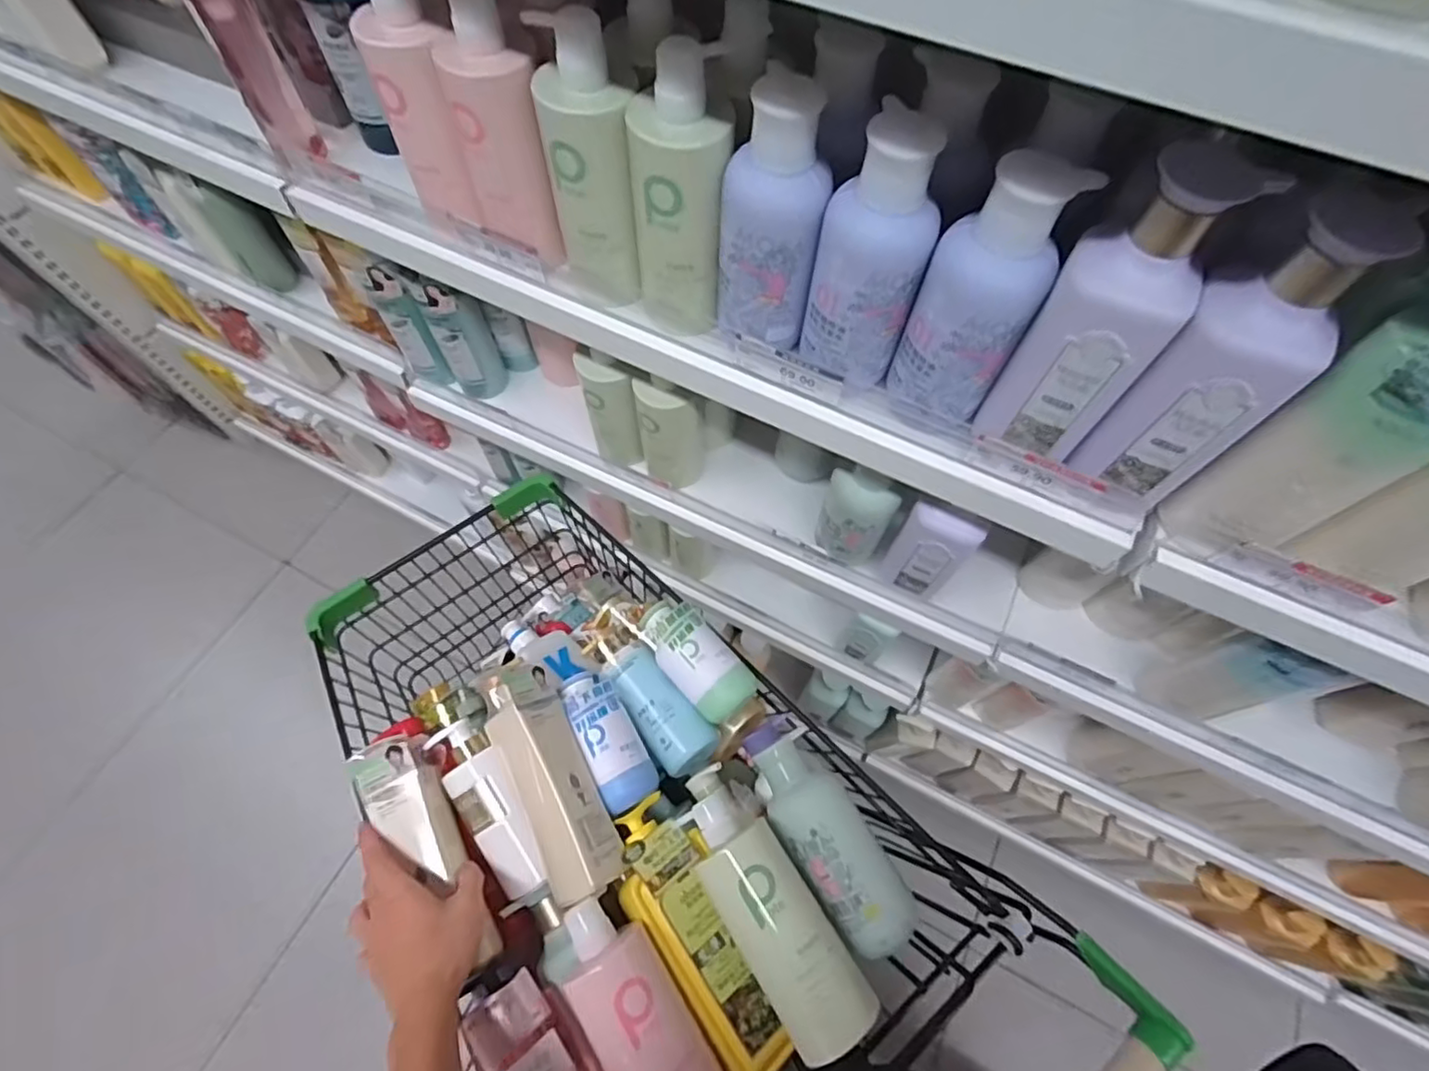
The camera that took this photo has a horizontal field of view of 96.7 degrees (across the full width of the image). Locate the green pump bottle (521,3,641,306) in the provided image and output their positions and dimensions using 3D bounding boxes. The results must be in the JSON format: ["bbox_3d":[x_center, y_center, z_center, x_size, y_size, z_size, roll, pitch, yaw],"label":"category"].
[{"bbox_3d":[-0.099,-0.286,0.515,0.063,0.204,0.066,-16,65,-8],"label":"green pump bottle"}]

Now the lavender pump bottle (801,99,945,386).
[{"bbox_3d":[0.112,-0.200,0.463,0.079,0.174,0.070,16,65,7],"label":"lavender pump bottle"}]

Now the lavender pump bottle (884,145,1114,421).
[{"bbox_3d":[0.182,-0.163,0.443,0.075,0.170,0.060,16,65,7],"label":"lavender pump bottle"}]

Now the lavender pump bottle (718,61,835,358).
[{"bbox_3d":[0.043,-0.233,0.480,0.071,0.173,0.077,7,64,3],"label":"lavender pump bottle"}]

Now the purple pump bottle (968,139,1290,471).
[{"bbox_3d":[0.251,-0.136,0.414,0.072,0.199,0.067,34,69,15],"label":"purple pump bottle"}]

